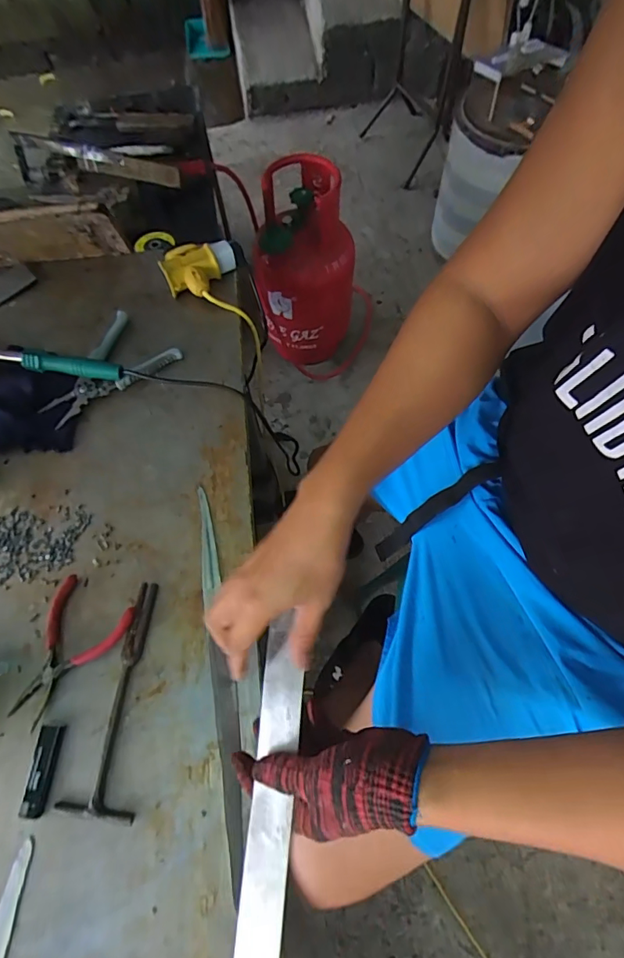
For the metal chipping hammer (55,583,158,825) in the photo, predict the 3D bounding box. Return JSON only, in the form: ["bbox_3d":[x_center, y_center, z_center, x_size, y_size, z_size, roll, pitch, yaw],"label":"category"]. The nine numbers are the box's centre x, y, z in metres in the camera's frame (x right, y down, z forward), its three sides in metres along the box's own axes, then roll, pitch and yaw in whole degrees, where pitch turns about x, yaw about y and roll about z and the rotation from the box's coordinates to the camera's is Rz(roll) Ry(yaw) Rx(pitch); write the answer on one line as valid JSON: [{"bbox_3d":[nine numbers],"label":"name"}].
[{"bbox_3d":[-0.205,0.221,0.478,0.067,0.012,0.221,0,66,2],"label":"metal chipping hammer"}]

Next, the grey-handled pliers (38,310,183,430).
[{"bbox_3d":[-0.285,-0.146,0.644,0.115,0.029,0.185,31,70,14],"label":"grey-handled pliers"}]

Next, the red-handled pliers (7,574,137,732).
[{"bbox_3d":[-0.269,0.186,0.495,0.098,0.018,0.141,25,69,12],"label":"red-handled pliers"}]

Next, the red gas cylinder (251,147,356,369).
[{"bbox_3d":[-0.020,-0.612,1.374,0.276,0.520,0.250,-4,65,0],"label":"red gas cylinder"}]

